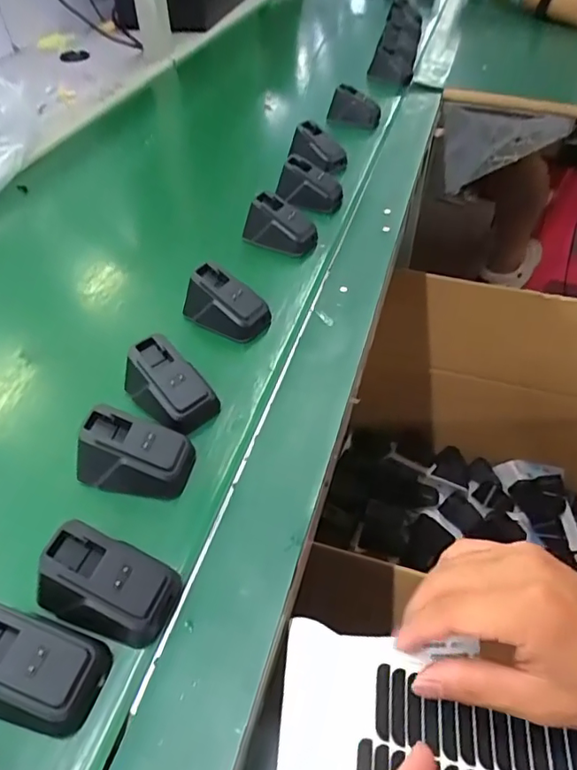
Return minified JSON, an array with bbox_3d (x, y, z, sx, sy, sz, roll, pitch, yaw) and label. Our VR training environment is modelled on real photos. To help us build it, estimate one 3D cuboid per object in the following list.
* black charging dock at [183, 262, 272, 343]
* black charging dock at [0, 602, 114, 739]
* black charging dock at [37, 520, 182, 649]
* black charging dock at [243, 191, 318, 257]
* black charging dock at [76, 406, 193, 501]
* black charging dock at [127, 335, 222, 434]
[{"bbox_3d":[-0.051,-0.068,0.431,0.067,0.041,0.037,24,52,22],"label":"black charging dock"},{"bbox_3d":[-0.122,0.129,0.243,0.062,0.037,0.042,9,48,10],"label":"black charging dock"},{"bbox_3d":[-0.093,0.103,0.271,0.064,0.042,0.042,11,48,11],"label":"black charging dock"},{"bbox_3d":[-0.007,-0.157,0.517,0.068,0.039,0.039,25,52,22],"label":"black charging dock"},{"bbox_3d":[-0.095,0.042,0.327,0.068,0.038,0.036,6,47,7],"label":"black charging dock"},{"bbox_3d":[-0.081,-0.002,0.363,0.065,0.039,0.043,32,55,27],"label":"black charging dock"}]

